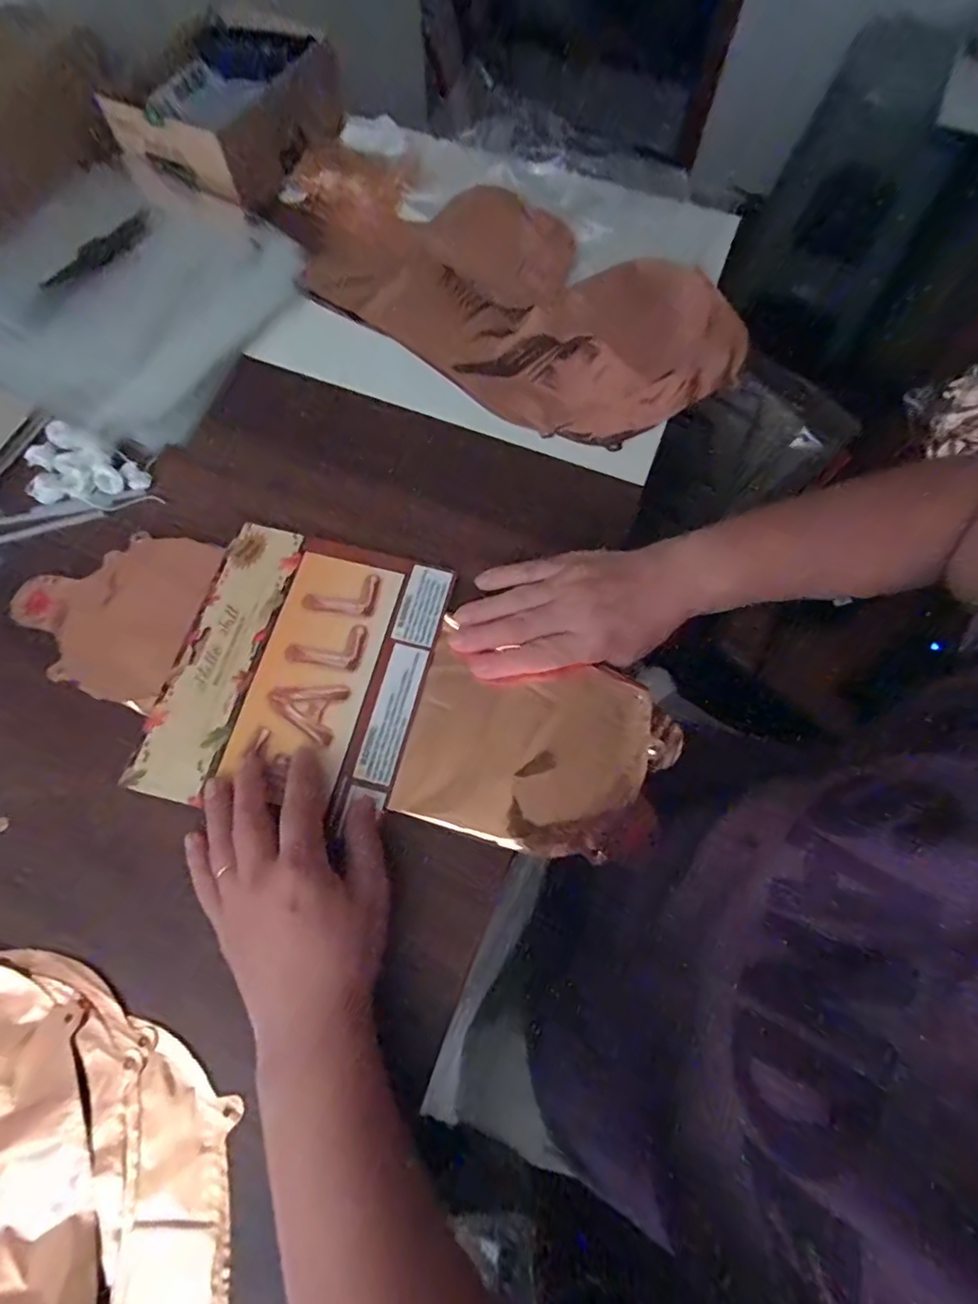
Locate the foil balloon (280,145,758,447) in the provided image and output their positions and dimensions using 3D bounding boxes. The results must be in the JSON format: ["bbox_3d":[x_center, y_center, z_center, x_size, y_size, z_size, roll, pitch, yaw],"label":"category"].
[{"bbox_3d":[-0.002,-0.327,0.482,0.430,0.031,0.197,34,73,11],"label":"foil balloon"}]

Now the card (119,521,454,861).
[{"bbox_3d":[-0.124,0.011,0.359,0.158,0.010,0.188,13,70,5],"label":"card"}]

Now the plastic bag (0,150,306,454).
[{"bbox_3d":[-0.300,-0.296,0.452,0.208,0.044,0.237,25,72,8],"label":"plastic bag"}]

